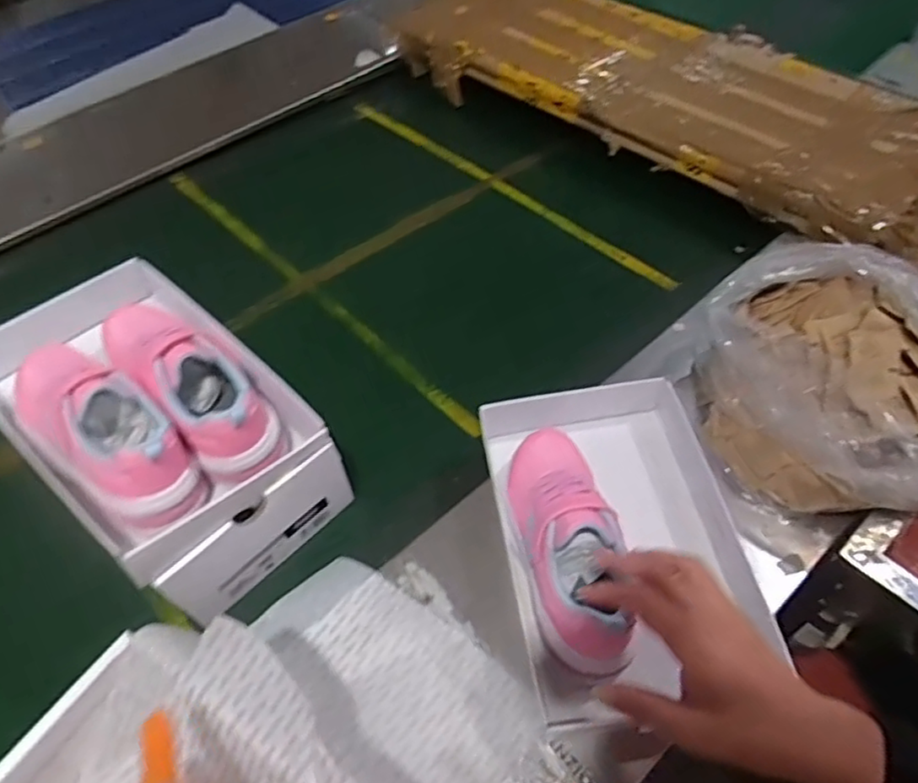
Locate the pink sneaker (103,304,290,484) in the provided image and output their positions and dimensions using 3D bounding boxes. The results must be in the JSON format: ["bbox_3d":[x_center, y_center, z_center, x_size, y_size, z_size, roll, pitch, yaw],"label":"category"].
[{"bbox_3d":[-0.246,-0.013,0.597,0.076,0.102,0.215,-39,60,-24],"label":"pink sneaker"}]

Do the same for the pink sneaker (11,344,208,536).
[{"bbox_3d":[-0.312,0.027,0.557,0.220,0.090,0.081,32,60,25],"label":"pink sneaker"}]

